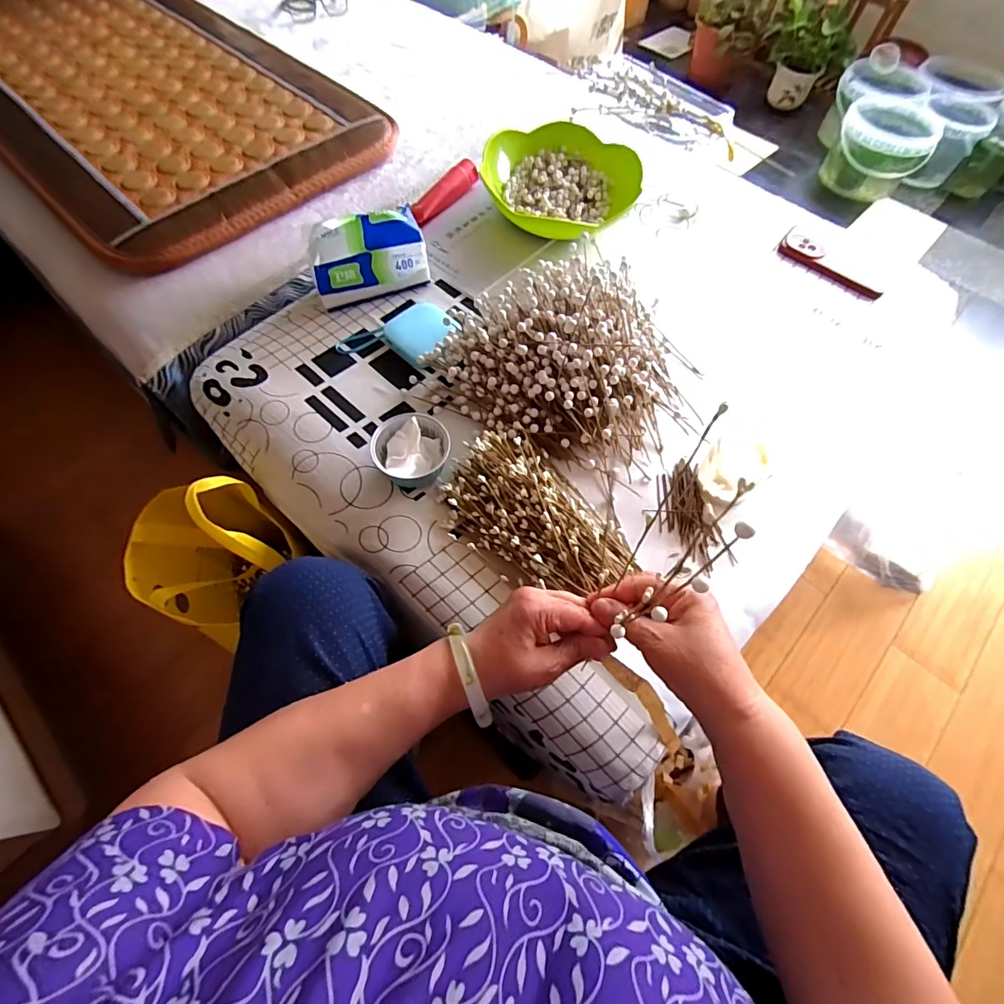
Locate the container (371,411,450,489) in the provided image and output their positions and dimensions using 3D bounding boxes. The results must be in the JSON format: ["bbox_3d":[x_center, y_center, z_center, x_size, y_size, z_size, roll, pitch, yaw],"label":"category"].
[{"bbox_3d":[-0.099,-0.058,0.505,0.076,0.035,0.072,1,63,-2],"label":"container"}]

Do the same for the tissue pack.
[{"bbox_3d":[-0.172,-0.320,0.600,0.142,0.080,0.073,-17,65,-11],"label":"tissue pack"}]

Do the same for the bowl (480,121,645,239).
[{"bbox_3d":[0.093,-0.494,0.704,0.222,0.072,0.205,1,63,-2],"label":"bowl"}]

